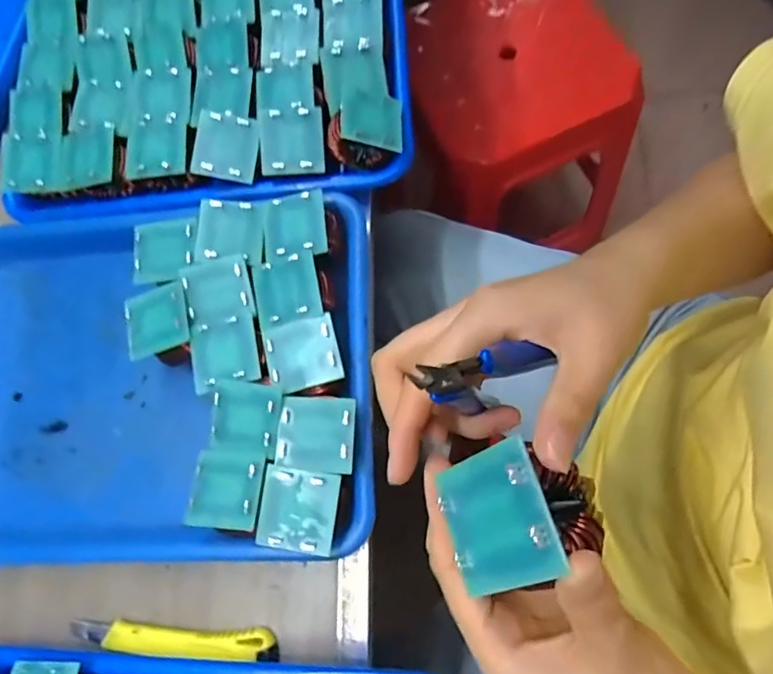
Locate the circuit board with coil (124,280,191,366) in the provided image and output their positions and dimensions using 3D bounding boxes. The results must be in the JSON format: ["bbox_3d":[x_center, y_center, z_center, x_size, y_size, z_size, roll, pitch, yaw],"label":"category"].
[{"bbox_3d":[-0.153,-0.007,0.349,0.047,0.022,0.051,-18,82,14],"label":"circuit board with coil"}]

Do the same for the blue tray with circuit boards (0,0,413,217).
[{"bbox_3d":[-0.142,-0.228,0.406,0.312,0.057,0.246,-3,75,6],"label":"blue tray with circuit boards"}]

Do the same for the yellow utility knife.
[{"bbox_3d":[-0.138,0.193,0.323,0.138,0.020,0.015,0,75,7],"label":"yellow utility knife"}]

